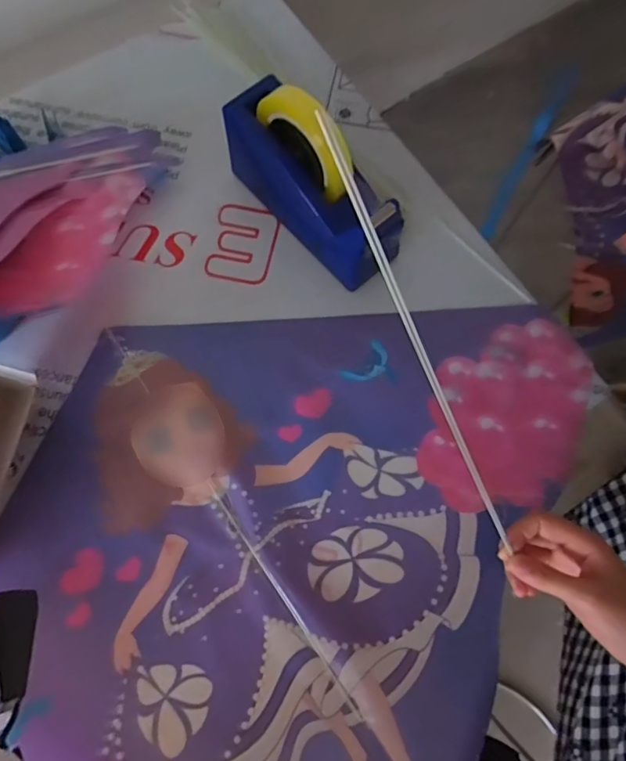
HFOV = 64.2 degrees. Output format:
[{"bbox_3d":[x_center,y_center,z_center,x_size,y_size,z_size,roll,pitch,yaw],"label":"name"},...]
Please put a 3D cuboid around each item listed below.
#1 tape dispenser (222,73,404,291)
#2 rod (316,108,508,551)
[{"bbox_3d":[-0.001,-0.202,0.497,0.072,0.133,0.206,-41,78,-13],"label":"tape dispenser"},{"bbox_3d":[0.072,-0.002,0.301,0.005,0.007,0.298,-37,119,-12],"label":"rod"}]

